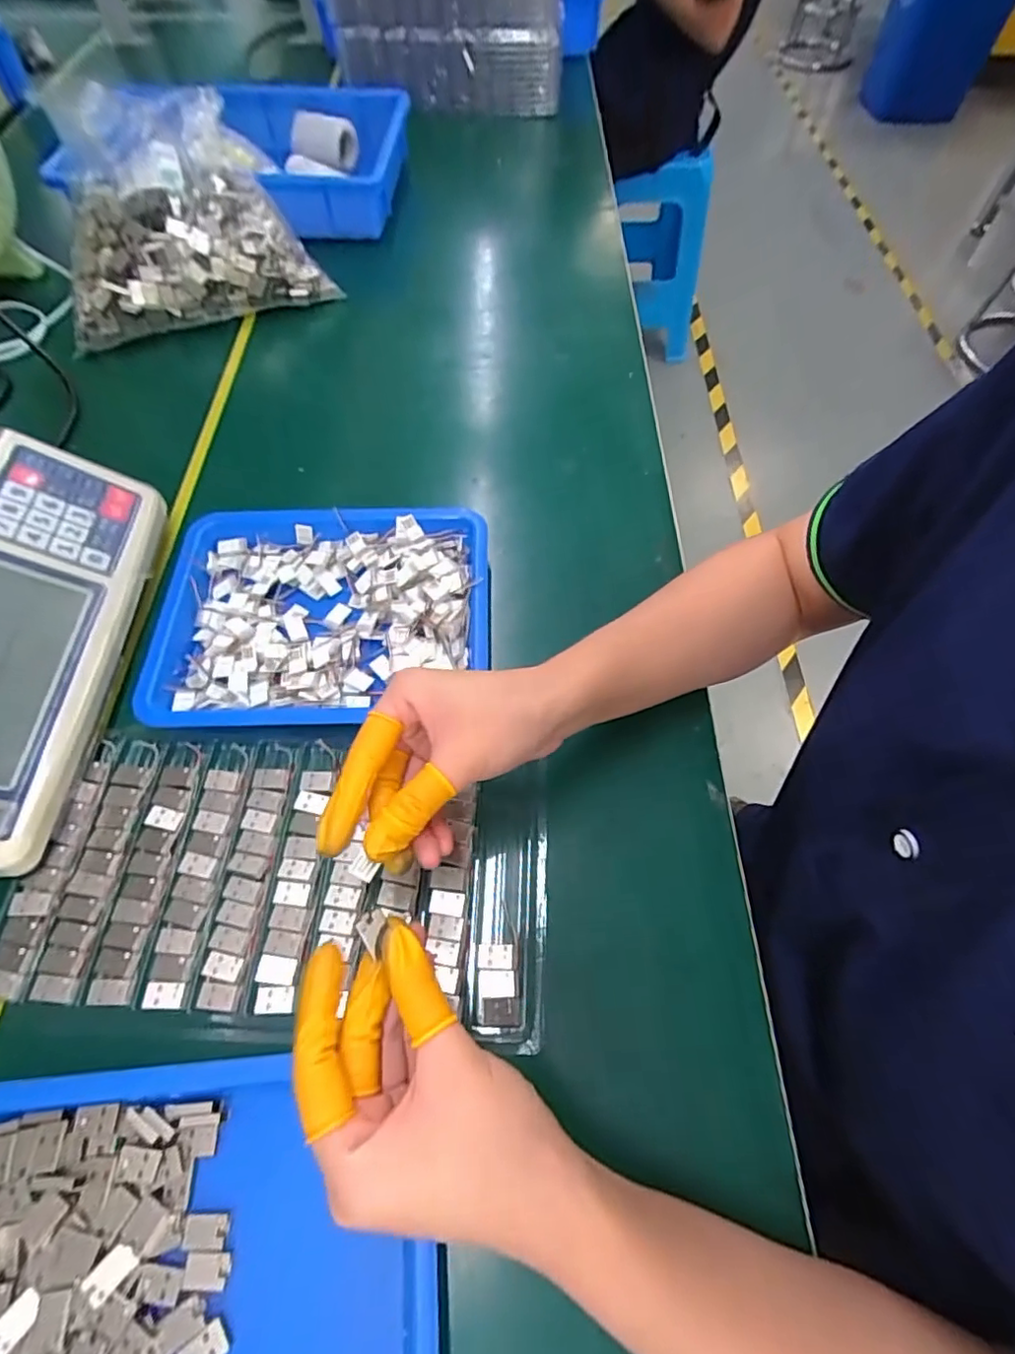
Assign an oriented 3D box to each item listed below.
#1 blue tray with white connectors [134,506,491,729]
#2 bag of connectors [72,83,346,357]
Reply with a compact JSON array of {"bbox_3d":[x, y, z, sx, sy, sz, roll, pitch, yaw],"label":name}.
[{"bbox_3d":[-0.126,-0.043,0.404,0.223,0.027,0.171,-1,60,-2],"label":"blue tray with white connectors"},{"bbox_3d":[-0.335,-0.468,0.603,0.228,0.136,0.231,-20,62,-11],"label":"bag of connectors"}]

